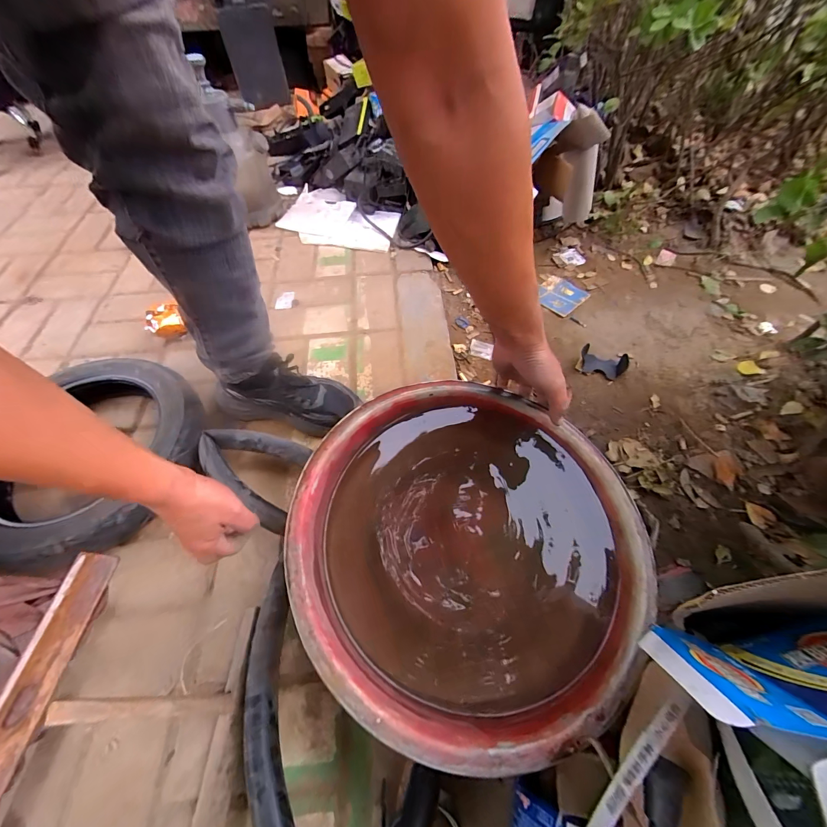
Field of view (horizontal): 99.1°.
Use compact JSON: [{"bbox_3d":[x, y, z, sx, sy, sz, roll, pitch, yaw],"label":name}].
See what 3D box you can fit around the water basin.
[{"bbox_3d":[0.064,0.158,0.450,0.394,0.142,0.394,-1,57,-3],"label":"water basin"}]

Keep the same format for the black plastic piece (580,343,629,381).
[{"bbox_3d":[0.395,-0.108,0.738,0.093,0.038,0.071,32,62,18],"label":"black plastic piece"}]

